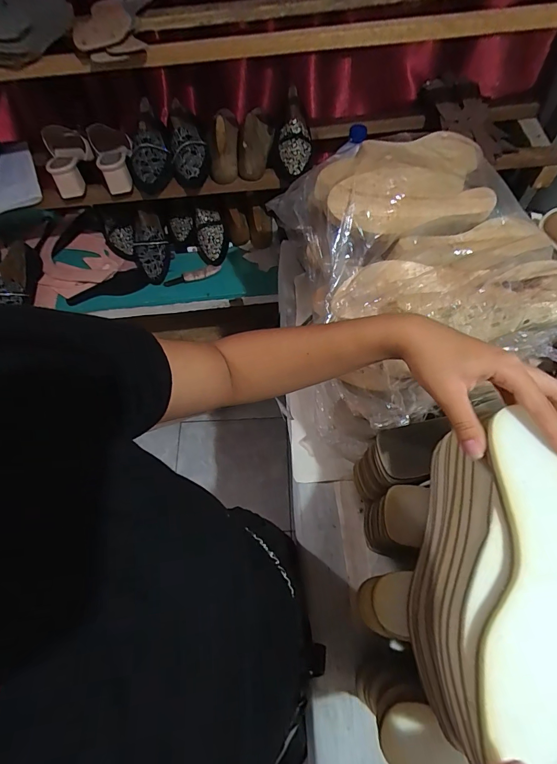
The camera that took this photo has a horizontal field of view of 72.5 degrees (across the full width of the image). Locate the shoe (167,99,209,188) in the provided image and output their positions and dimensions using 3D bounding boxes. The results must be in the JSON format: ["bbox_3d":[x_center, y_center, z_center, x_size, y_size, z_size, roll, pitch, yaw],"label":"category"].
[{"bbox_3d":[-0.201,-0.522,0.814,0.079,0.073,0.235,-14,62,-5],"label":"shoe"}]

